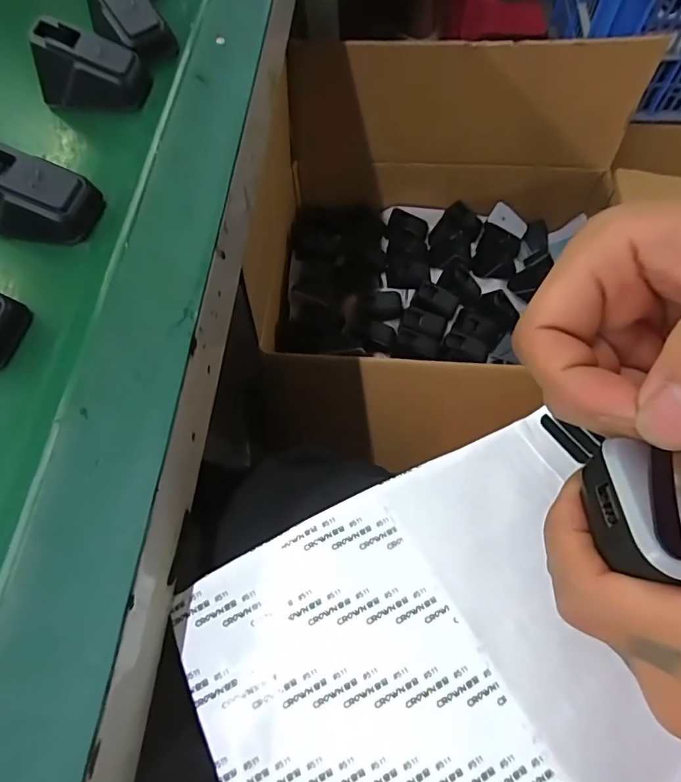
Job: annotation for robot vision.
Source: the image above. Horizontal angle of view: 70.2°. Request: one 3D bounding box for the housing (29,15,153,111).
[{"bbox_3d":[-0.171,-0.222,0.330,0.069,0.040,0.033,2,65,3],"label":"housing"}]

